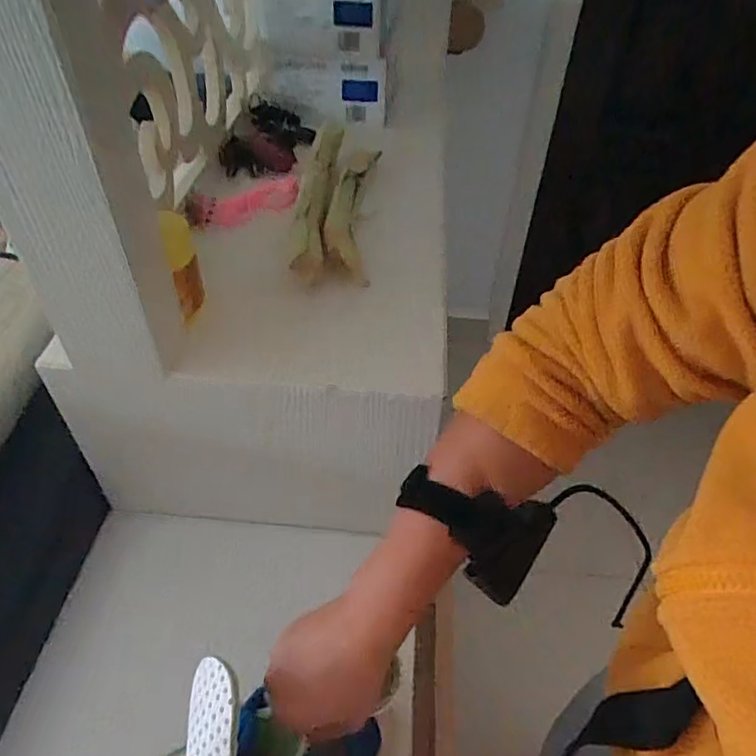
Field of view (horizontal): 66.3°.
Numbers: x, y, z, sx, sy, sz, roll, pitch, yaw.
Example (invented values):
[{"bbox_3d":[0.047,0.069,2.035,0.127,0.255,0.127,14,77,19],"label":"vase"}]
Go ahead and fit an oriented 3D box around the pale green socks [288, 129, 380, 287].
[{"bbox_3d":[-0.046,-0.193,0.621,0.081,0.052,0.278,4,45,3],"label":"pale green socks"}]

